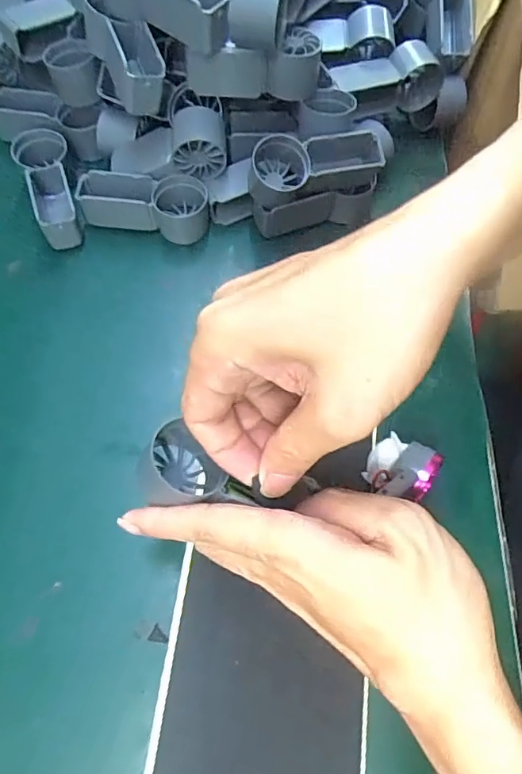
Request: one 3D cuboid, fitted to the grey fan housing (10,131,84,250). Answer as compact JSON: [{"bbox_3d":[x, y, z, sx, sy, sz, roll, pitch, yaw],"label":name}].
[{"bbox_3d":[-0.156,-0.151,0.393,0.039,0.032,0.101,-22,69,-12],"label":"grey fan housing"}]

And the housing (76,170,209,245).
[{"bbox_3d":[-0.087,-0.135,0.392,0.093,0.032,0.038,4,66,0],"label":"housing"}]

